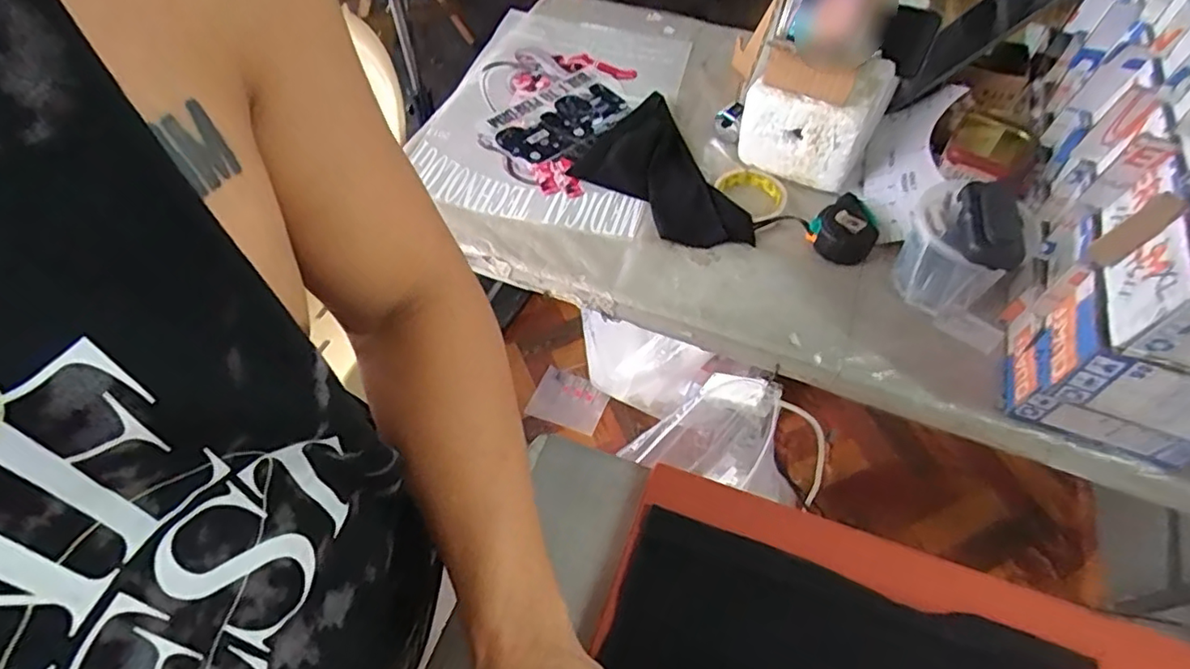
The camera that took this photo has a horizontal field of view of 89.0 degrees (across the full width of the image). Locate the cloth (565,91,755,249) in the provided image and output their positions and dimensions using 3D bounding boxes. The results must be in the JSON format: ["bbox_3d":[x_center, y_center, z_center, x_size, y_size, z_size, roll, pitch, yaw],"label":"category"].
[{"bbox_3d":[0.071,-0.209,0.790,0.154,0.047,0.298,-14,59,-14],"label":"cloth"}]

